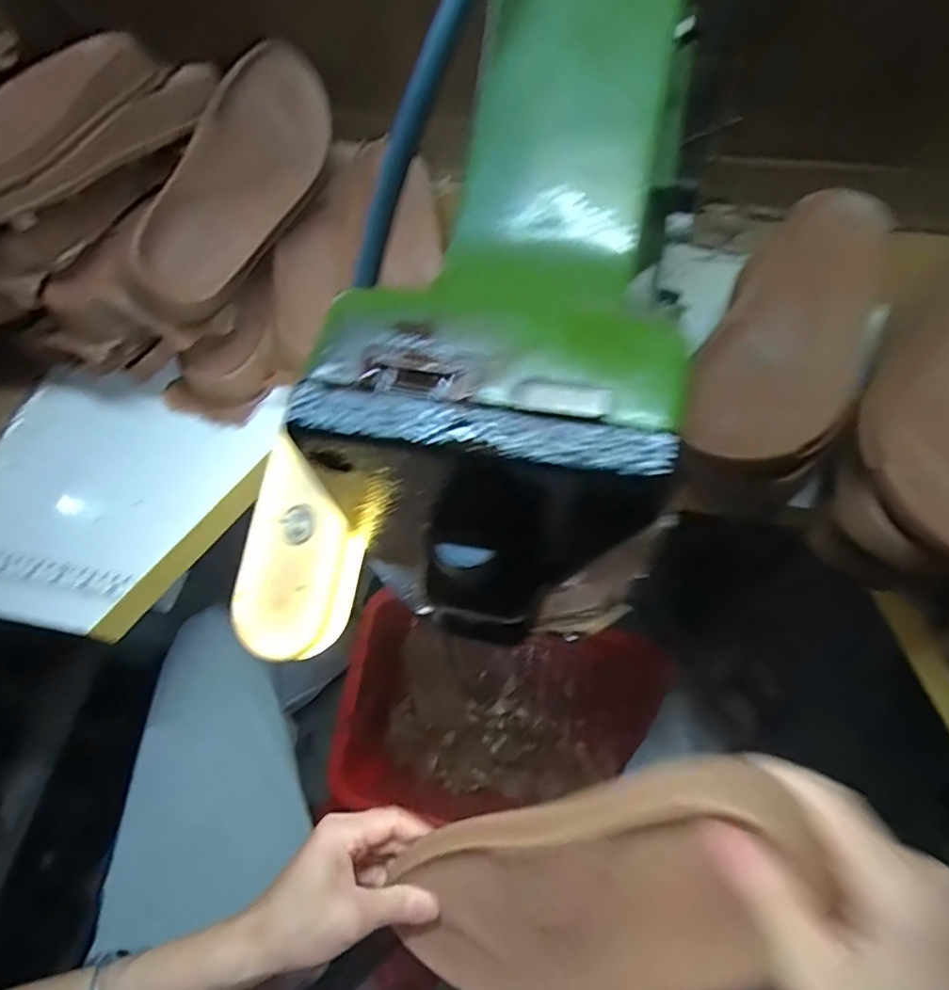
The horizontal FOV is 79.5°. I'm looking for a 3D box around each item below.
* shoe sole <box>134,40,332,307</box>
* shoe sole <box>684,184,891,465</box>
[{"bbox_3d":[-0.212,-0.294,0.528,0.099,0.025,0.279,27,68,-32],"label":"shoe sole"},{"bbox_3d":[0.238,-0.134,0.412,0.097,0.023,0.291,28,70,15],"label":"shoe sole"}]

